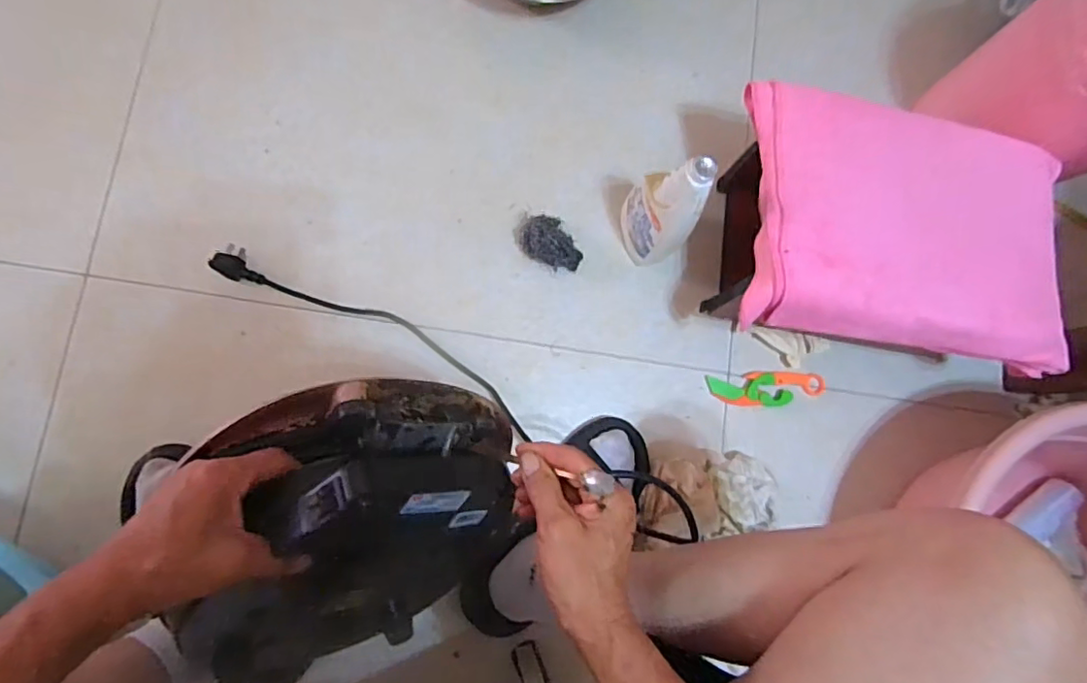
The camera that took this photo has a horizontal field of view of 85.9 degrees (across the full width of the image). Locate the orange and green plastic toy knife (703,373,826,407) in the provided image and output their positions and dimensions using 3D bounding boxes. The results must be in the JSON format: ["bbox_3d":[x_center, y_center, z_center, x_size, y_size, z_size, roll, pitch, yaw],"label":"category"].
[{"bbox_3d":[0.296,0.063,0.771,0.159,0.016,0.045,-1,82,-9],"label":"orange and green plastic toy knife"}]

